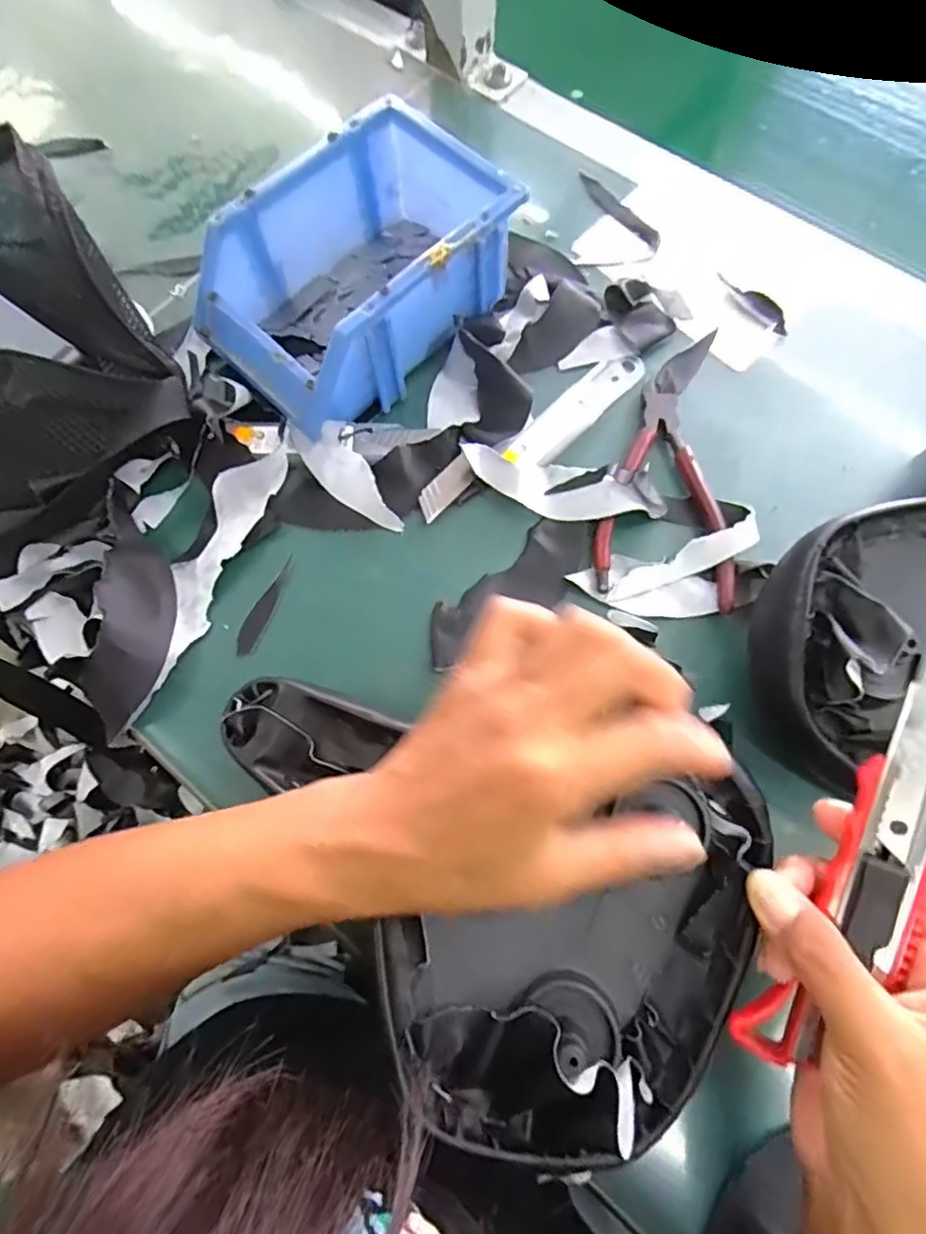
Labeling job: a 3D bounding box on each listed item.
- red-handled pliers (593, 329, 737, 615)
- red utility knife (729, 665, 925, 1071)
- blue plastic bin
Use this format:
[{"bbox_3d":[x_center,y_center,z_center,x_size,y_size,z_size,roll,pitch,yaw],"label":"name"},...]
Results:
[{"bbox_3d":[0.116,-0.096,0.361,0.076,0.021,0.187,2,72,3],"label":"red-handled pliers"},{"bbox_3d":[0.148,0.089,0.221,0.032,0.014,0.166,21,96,9],"label":"red utility knife"},{"bbox_3d":[-0.063,-0.206,0.374,0.181,0.075,0.120,-41,75,-10],"label":"blue plastic bin"}]

